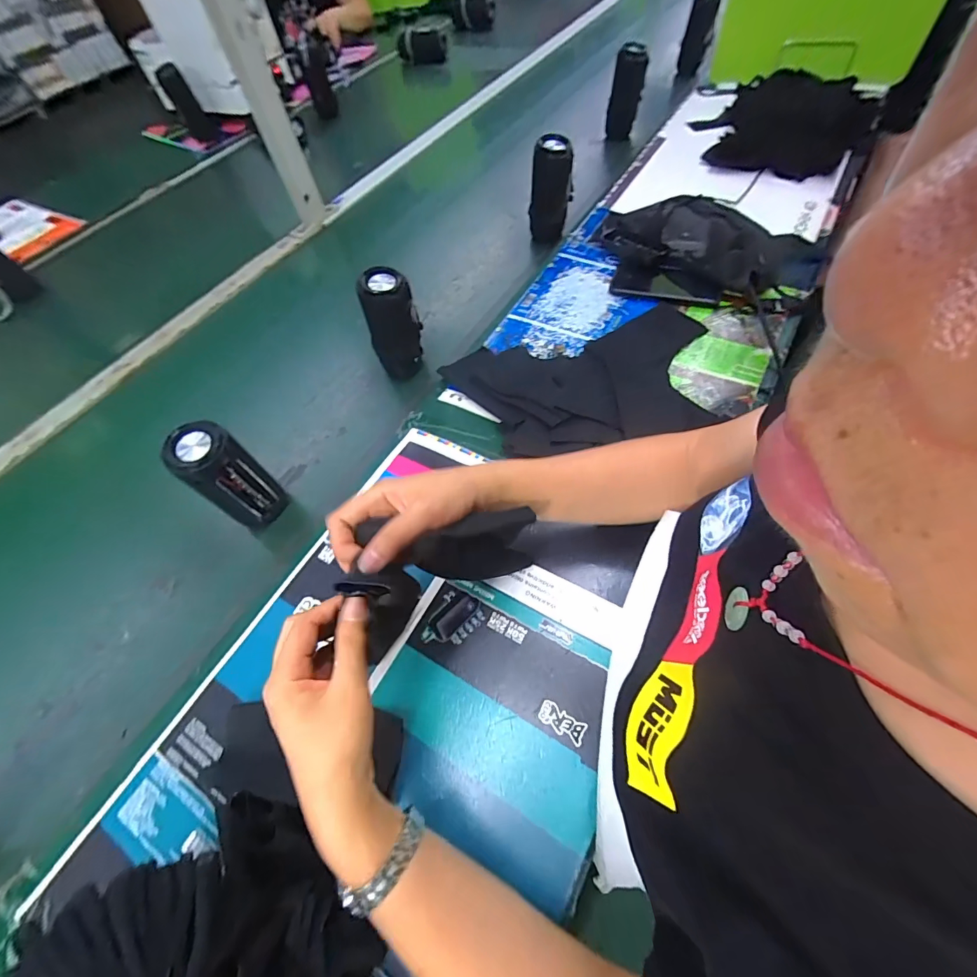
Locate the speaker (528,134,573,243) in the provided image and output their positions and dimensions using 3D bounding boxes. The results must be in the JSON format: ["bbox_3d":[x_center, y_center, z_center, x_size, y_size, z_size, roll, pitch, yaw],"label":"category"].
[{"bbox_3d":[0.109,-0.497,0.752,0.076,0.167,0.072,5,60,10],"label":"speaker"}]

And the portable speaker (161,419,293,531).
[{"bbox_3d":[-0.285,-0.005,0.489,0.056,0.157,0.066,38,71,25],"label":"portable speaker"}]

